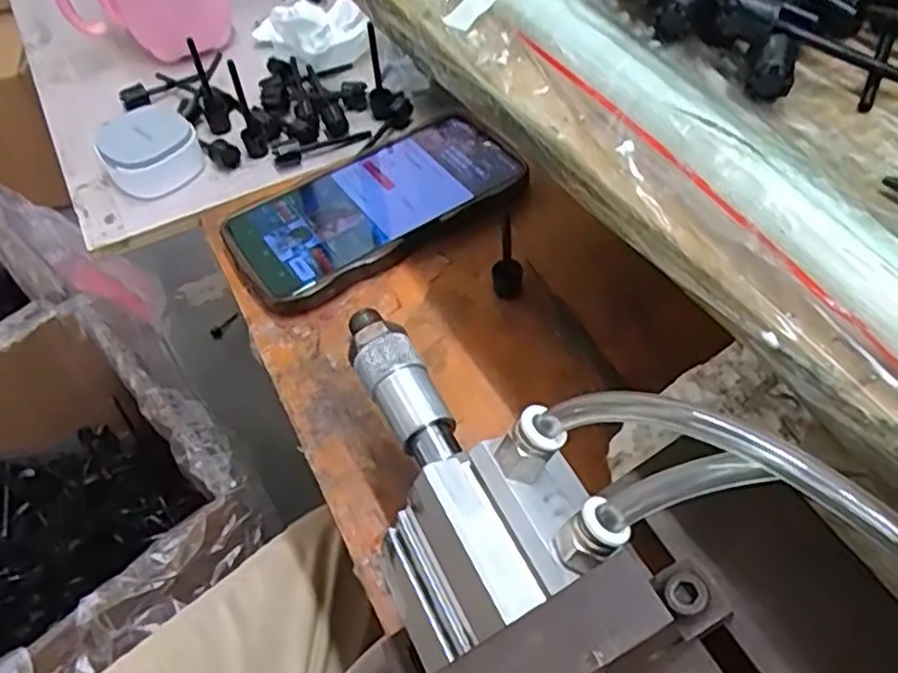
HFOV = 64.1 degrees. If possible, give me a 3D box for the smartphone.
[{"bbox_3d":[-0.040,-0.073,0.402,0.161,0.018,0.078,-28,56,-17],"label":"smartphone"}]

